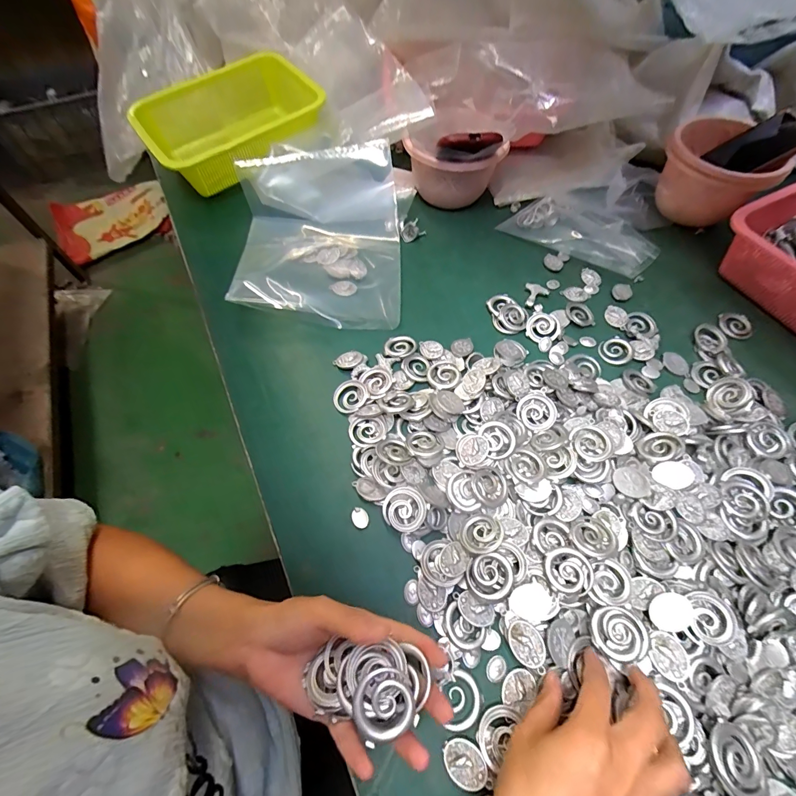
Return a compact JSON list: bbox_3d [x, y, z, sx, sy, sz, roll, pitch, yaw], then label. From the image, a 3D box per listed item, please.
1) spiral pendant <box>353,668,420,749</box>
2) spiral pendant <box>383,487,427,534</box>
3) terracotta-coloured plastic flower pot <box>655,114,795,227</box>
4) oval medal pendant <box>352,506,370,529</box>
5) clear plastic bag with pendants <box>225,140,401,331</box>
[{"bbox_3d":[-0.009,0.190,0.237,0.036,0.011,0.035,0,61,-1],"label":"spiral pendant"},{"bbox_3d":[0.006,0.102,0.347,0.038,0.004,0.039,-1,69,2],"label":"spiral pendant"},{"bbox_3d":[0.445,-0.318,0.556,0.134,0.096,0.142,0,61,-1],"label":"terracotta-coloured plastic flower pot"},{"bbox_3d":[-0.036,0.114,0.362,0.015,0.004,0.019,-20,63,-12],"label":"oval medal pendant"},{"bbox_3d":[-0.109,-0.228,0.504,0.217,0.065,0.272,-2,61,-2],"label":"clear plastic bag with pendants"}]

